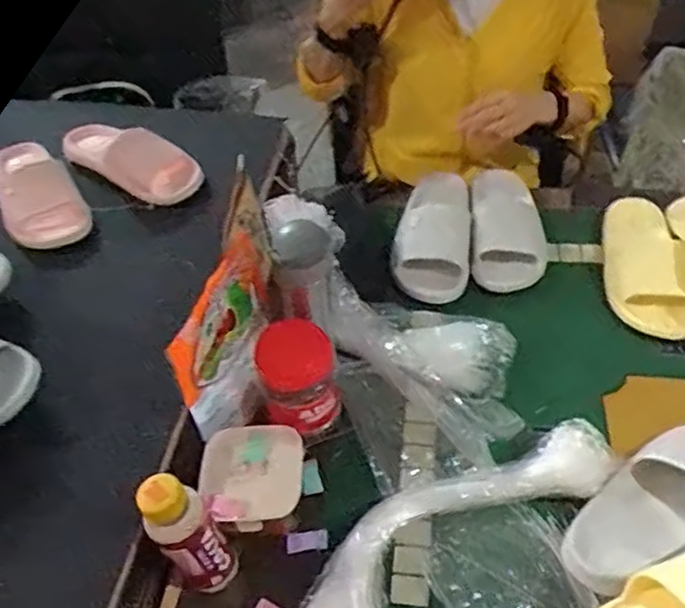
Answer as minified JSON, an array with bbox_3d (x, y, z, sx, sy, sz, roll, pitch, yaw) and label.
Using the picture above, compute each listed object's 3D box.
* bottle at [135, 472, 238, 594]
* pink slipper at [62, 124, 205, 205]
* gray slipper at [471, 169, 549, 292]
[{"bbox_3d":[-0.149,0.226,0.647,0.054,0.165,0.054,35,59,30],"label":"bottle"},{"bbox_3d":[-0.320,-0.223,1.011,0.272,0.081,0.074,22,53,22],"label":"pink slipper"},{"bbox_3d":[0.251,-0.113,1.013,0.112,0.061,0.214,2,48,6],"label":"gray slipper"}]

